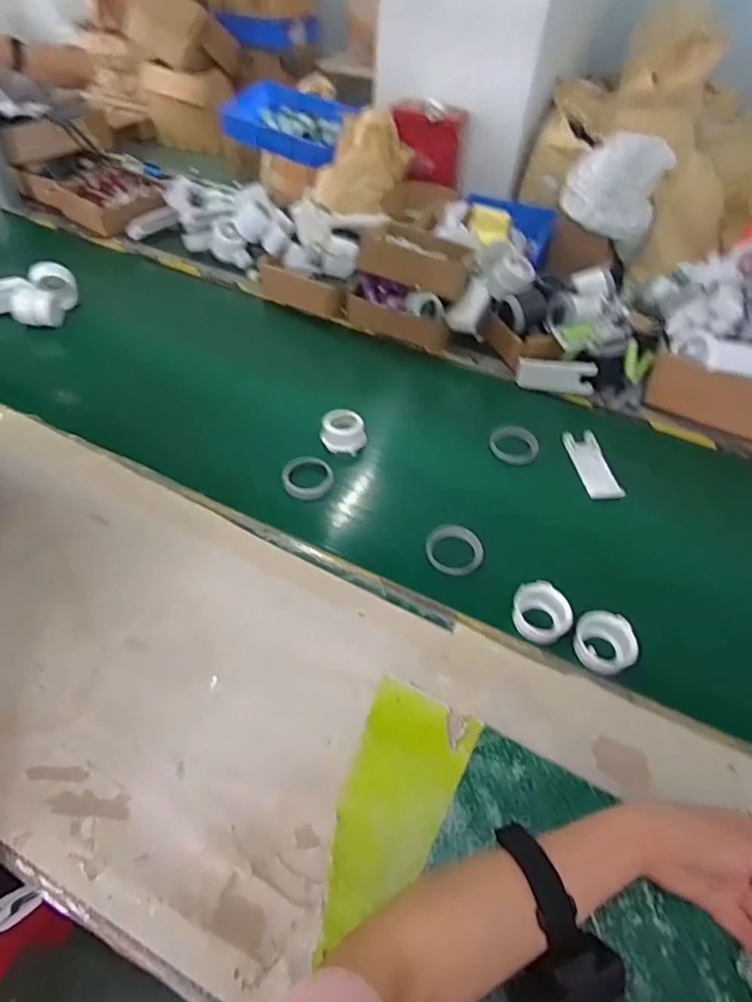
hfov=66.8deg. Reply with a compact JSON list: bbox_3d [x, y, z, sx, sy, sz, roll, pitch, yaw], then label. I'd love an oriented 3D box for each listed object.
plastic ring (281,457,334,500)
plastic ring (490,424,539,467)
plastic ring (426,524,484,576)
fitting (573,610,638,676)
[{"bbox_3d":[-0.080,-0.028,0.681,0.059,0.018,0.054,2,49,-3],"label":"plastic ring"},{"bbox_3d":[0.181,-0.073,0.746,0.064,0.016,0.059,2,49,-3],"label":"plastic ring"},{"bbox_3d":[0.085,0.054,0.626,0.063,0.011,0.054,30,71,11],"label":"plastic ring"},{"bbox_3d":[0.220,0.136,0.554,0.055,0.028,0.058,2,49,-3],"label":"fitting"}]

